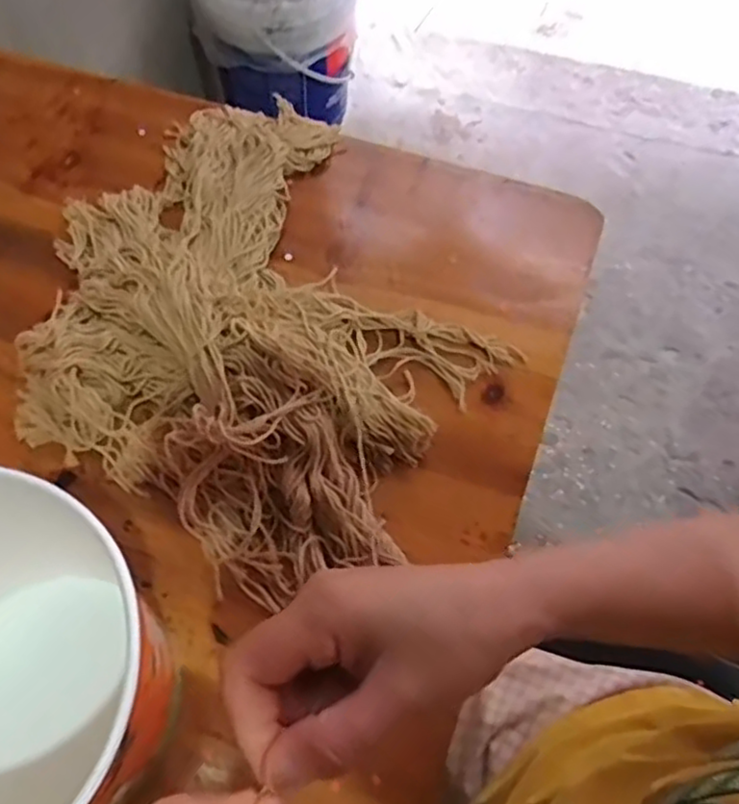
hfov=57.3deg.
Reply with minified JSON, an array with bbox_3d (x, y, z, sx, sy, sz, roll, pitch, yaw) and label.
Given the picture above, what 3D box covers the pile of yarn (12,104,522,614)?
[{"bbox_3d":[-0.095,-0.064,0.443,0.282,0.056,0.373,-28,67,-13],"label":"pile of yarn"}]

